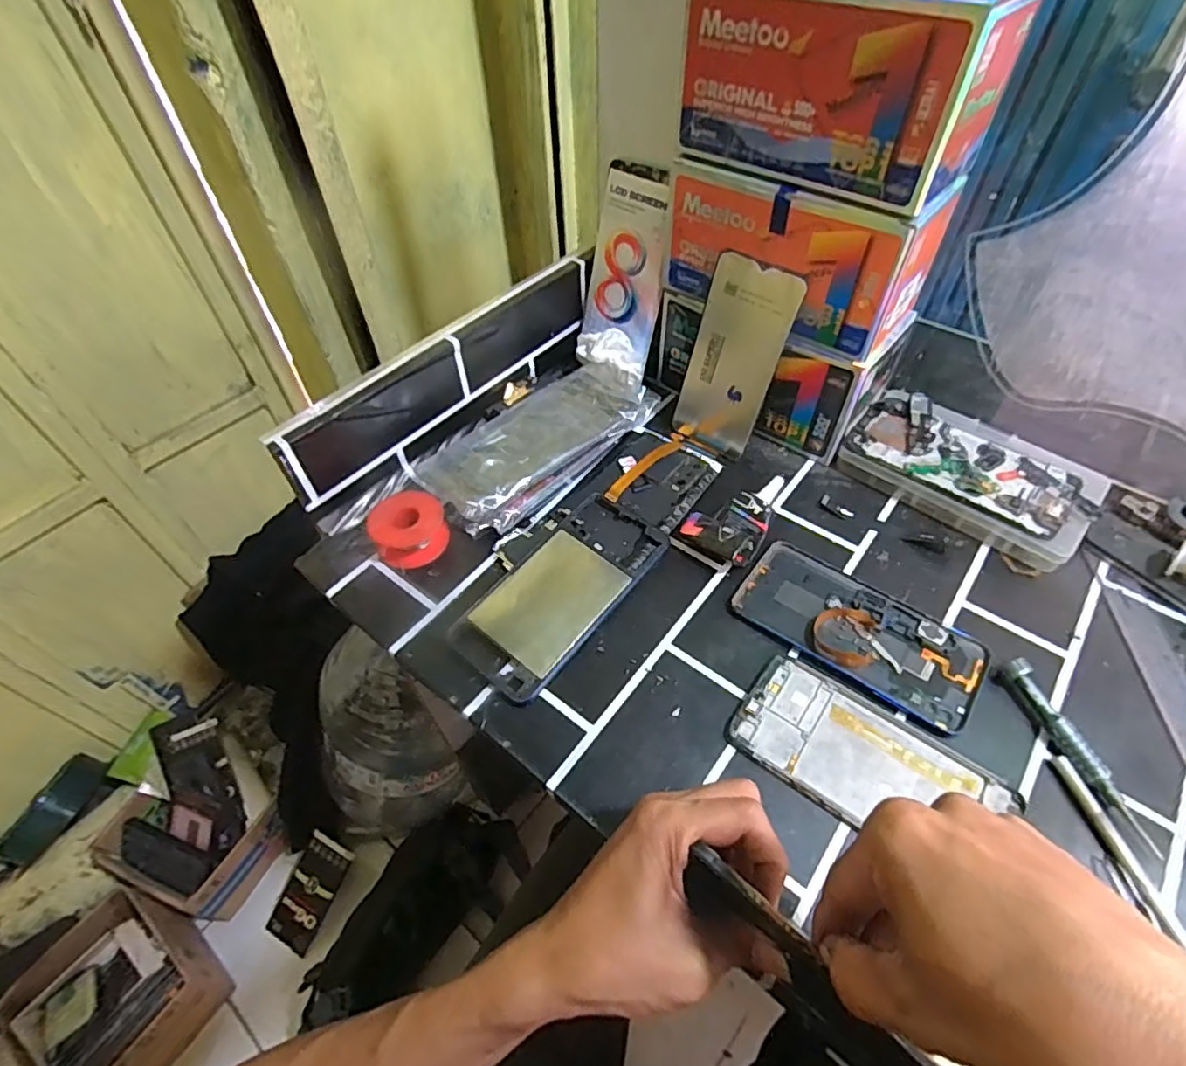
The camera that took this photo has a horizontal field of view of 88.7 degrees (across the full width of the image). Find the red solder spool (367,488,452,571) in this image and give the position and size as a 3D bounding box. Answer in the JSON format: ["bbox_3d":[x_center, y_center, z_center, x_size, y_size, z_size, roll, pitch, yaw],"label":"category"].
[{"bbox_3d":[-0.137,-0.004,0.452,0.052,0.028,0.049,-2,51,2],"label":"red solder spool"}]

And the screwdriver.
[{"bbox_3d":[0.277,0.125,0.348,0.012,0.017,0.110,-14,52,-8],"label":"screwdriver"}]

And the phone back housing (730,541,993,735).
[{"bbox_3d":[0.177,0.063,0.406,0.154,0.004,0.075,30,59,25],"label":"phone back housing"}]

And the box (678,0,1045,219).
[{"bbox_3d":[0.150,-0.283,0.373,0.179,0.098,0.087,30,59,24],"label":"box"}]

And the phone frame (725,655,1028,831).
[{"bbox_3d":[0.157,0.132,0.351,0.145,0.004,0.071,30,59,25],"label":"phone frame"}]

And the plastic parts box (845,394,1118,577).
[{"bbox_3d":[0.292,-0.049,0.476,0.172,0.035,0.092,34,60,27],"label":"plastic parts box"}]

